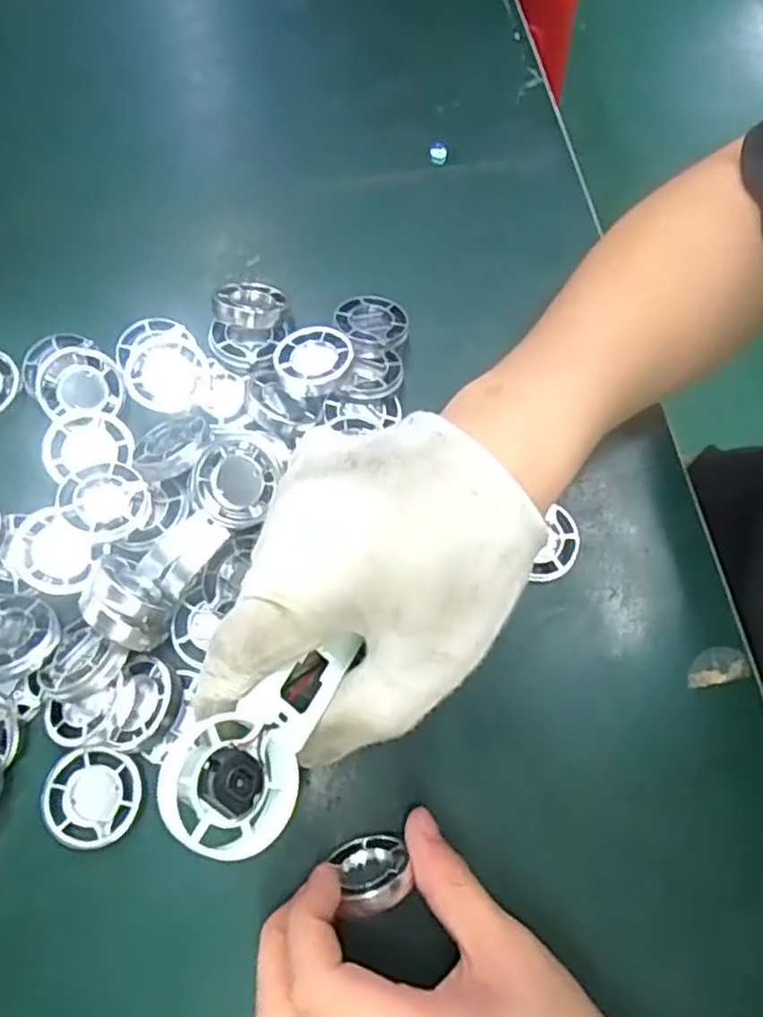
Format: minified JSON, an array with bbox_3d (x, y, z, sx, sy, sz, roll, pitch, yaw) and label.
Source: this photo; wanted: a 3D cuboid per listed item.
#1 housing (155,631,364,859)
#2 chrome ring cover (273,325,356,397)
[{"bbox_3d":[-0.035,0.068,0.216,0.037,0.019,0.071,31,73,8],"label":"housing"},{"bbox_3d":[-0.032,-0.071,0.345,0.038,0.015,0.033,-12,55,-6],"label":"chrome ring cover"}]

